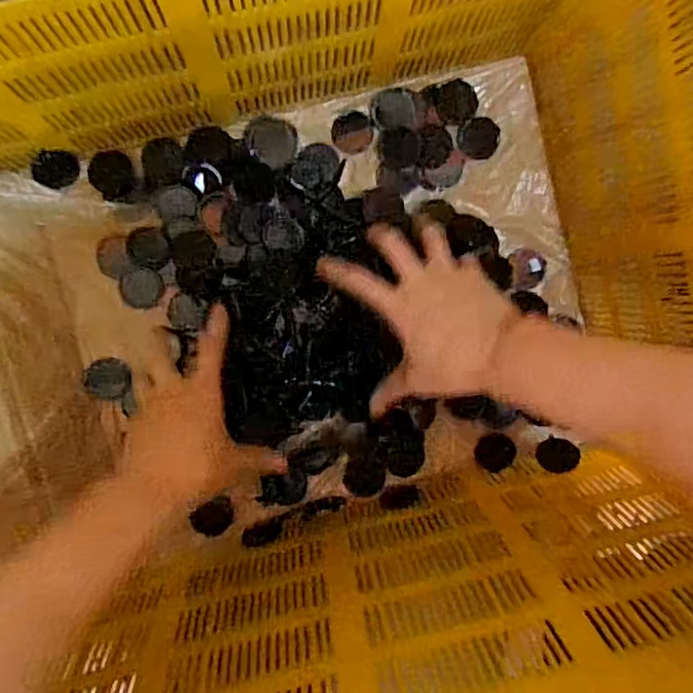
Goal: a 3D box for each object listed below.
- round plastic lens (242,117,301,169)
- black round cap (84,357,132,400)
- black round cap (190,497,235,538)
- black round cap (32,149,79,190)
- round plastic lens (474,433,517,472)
[{"bbox_3d":[-0.061,-0.169,0.513,0.044,0.006,0.038,31,93,-8],"label":"round plastic lens"},{"bbox_3d":[-0.202,0.026,0.522,0.031,0.006,0.033,1,88,-39],"label":"black round cap"},{"bbox_3d":[-0.113,0.146,0.533,0.035,0.010,0.027,-25,98,-1],"label":"black round cap"},{"bbox_3d":[-0.228,-0.139,0.492,0.034,0.007,0.029,-11,121,-41],"label":"black round cap"},{"bbox_3d":[0.128,0.091,0.541,0.033,0.006,0.032,-36,74,-2],"label":"round plastic lens"}]

